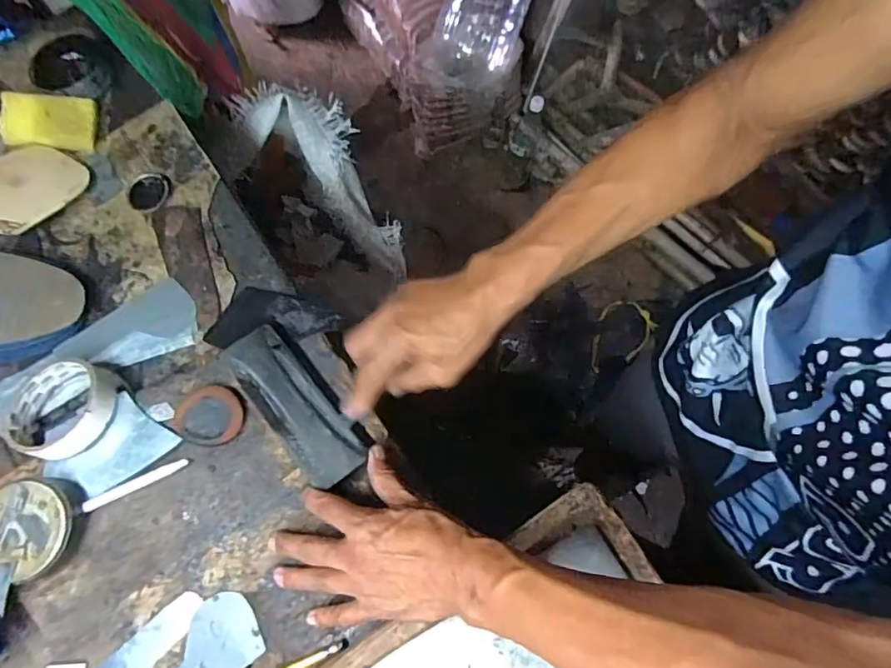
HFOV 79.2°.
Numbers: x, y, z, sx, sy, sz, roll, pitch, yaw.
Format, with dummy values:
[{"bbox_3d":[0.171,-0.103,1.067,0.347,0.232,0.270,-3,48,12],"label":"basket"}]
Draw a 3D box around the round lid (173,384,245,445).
[{"bbox_3d":[-0.202,0.068,0.461,0.060,0.010,0.051,6,74,3],"label":"round lid"}]

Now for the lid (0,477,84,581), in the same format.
[{"bbox_3d":[-0.331,0.157,0.429,0.071,0.026,0.074,0,73,2],"label":"lid"}]

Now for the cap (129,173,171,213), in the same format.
[{"bbox_3d":[-0.301,-0.144,0.548,0.041,0.007,0.039,2,73,-5],"label":"cap"}]

